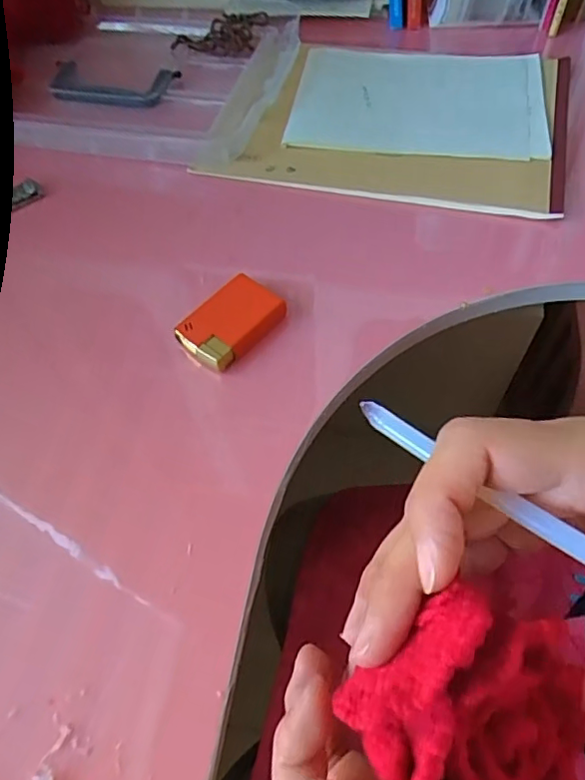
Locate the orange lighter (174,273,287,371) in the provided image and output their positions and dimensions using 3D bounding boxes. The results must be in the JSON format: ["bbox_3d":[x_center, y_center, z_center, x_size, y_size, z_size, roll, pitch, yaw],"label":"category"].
[{"bbox_3d":[-0.036,-0.040,0.318,0.040,0.009,0.058,36,67,23],"label":"orange lighter"}]

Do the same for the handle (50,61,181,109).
[{"bbox_3d":[-0.153,-0.256,0.464,0.106,0.012,0.045,11,59,11],"label":"handle"}]

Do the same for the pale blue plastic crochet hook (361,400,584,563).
[{"bbox_3d":[0.057,0.028,0.168,0.090,0.005,0.008,34,66,29],"label":"pale blue plastic crochet hook"}]

